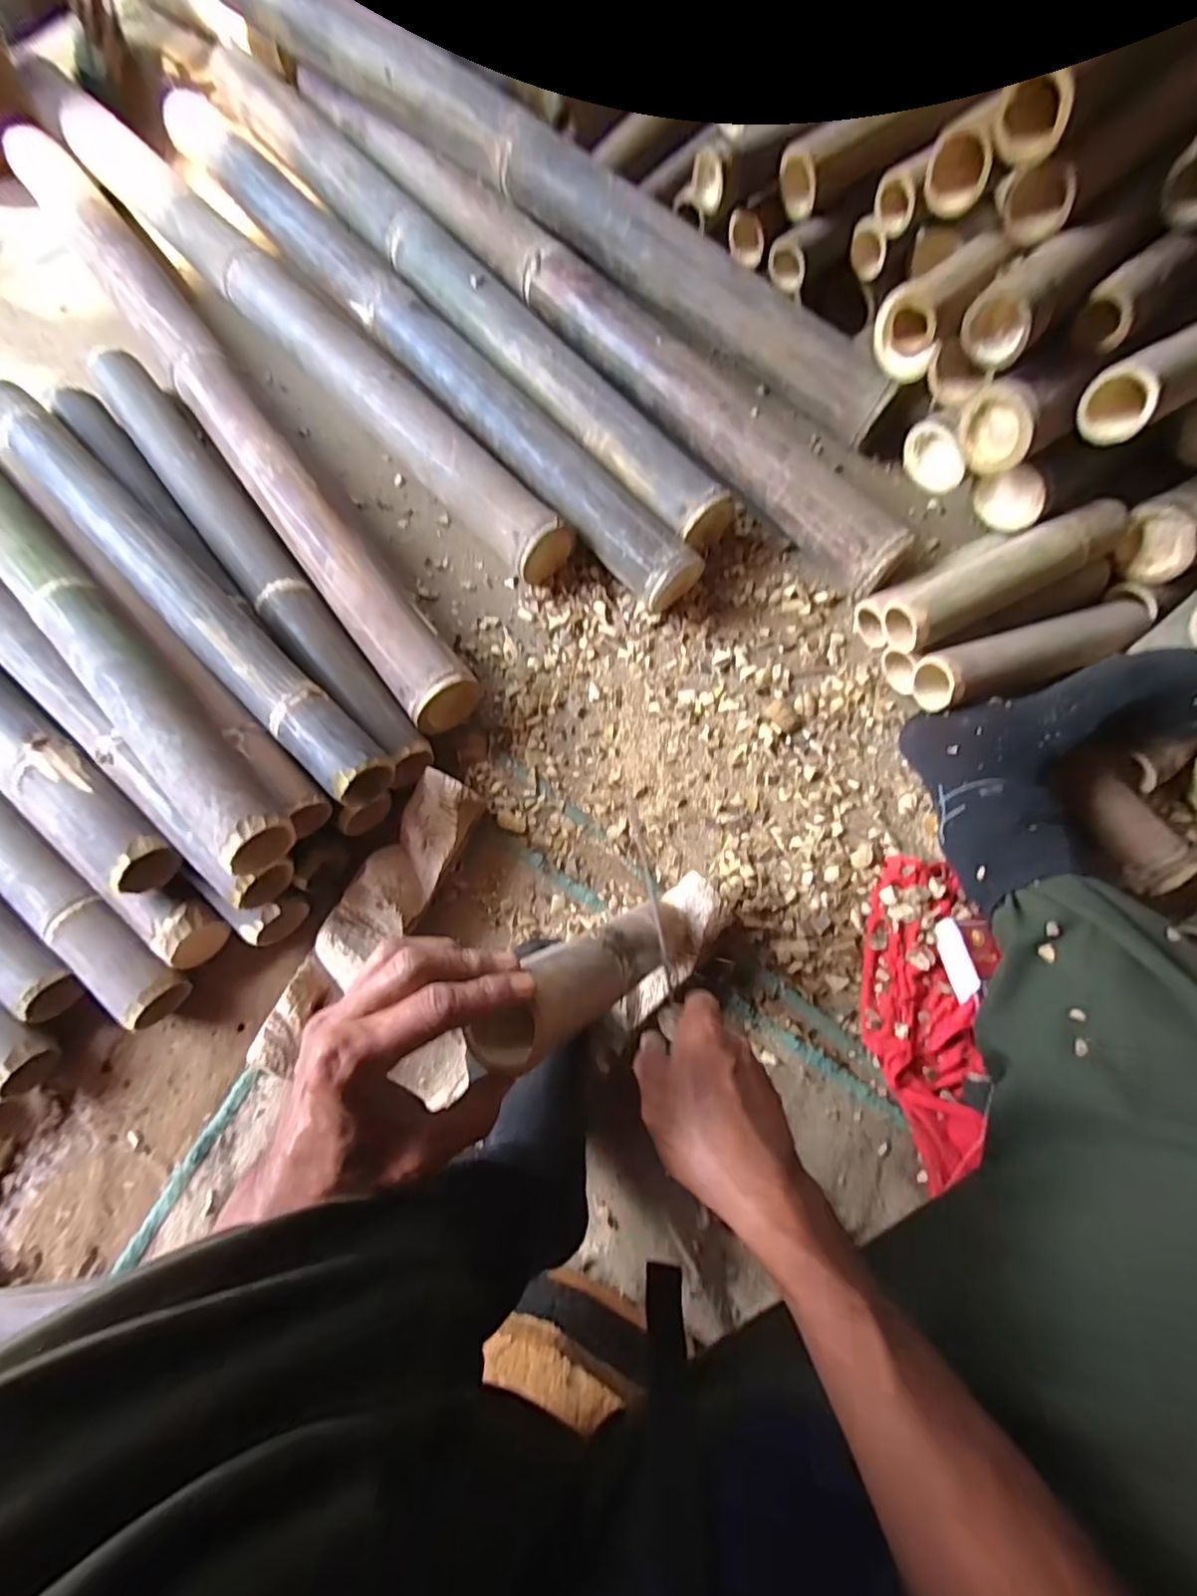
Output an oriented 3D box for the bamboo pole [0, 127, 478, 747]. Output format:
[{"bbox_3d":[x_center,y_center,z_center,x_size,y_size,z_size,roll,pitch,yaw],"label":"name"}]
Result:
[{"bbox_3d":[-0.459,-0.483,0.723,0.083,0.078,1.030,-37,78,-7],"label":"bamboo pole"}]

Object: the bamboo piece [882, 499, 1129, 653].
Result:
[{"bbox_3d":[0.398,-0.216,0.584,0.233,0.049,0.053,-27,78,-4],"label":"bamboo piece"}]

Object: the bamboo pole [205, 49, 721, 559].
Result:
[{"bbox_3d":[-0.205,-0.662,0.754,0.075,0.062,1.002,-40,79,-7],"label":"bamboo pole"}]

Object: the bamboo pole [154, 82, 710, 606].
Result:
[{"bbox_3d":[-0.238,-0.570,0.738,0.086,0.072,0.967,-42,79,-8],"label":"bamboo pole"}]

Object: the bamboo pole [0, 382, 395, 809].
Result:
[{"bbox_3d":[-0.435,-0.228,0.592,0.643,0.046,0.056,43,82,10],"label":"bamboo pole"}]

